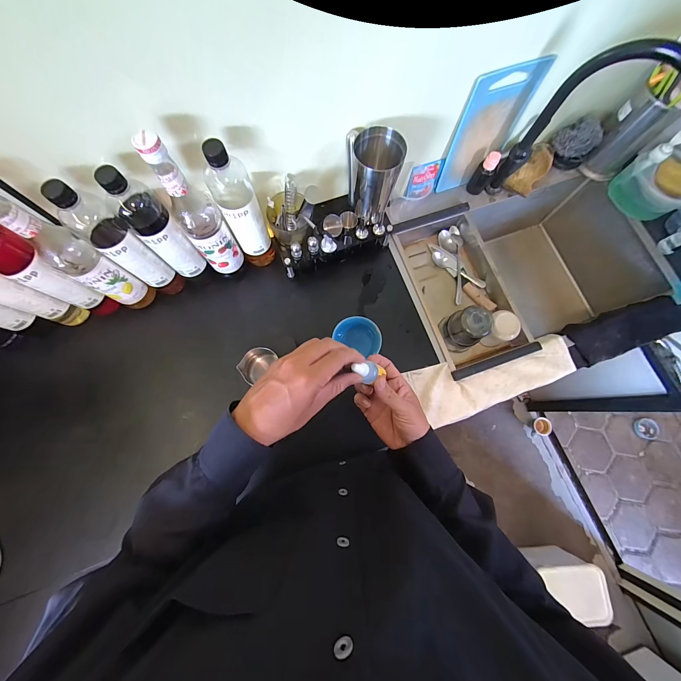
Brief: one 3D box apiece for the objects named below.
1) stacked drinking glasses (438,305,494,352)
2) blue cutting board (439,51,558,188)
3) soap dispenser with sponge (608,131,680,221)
[{"bbox_3d":[0.265,-0.024,0.623,0.069,0.125,0.080,-29,78,-6],"label":"stacked drinking glasses"},{"bbox_3d":[0.296,-0.419,0.588,0.146,0.232,0.012,-19,73,-3],"label":"blue cutting board"},{"bbox_3d":[0.730,-0.361,0.638,0.130,0.138,0.124,-7,76,-1],"label":"soap dispenser with sponge"}]

